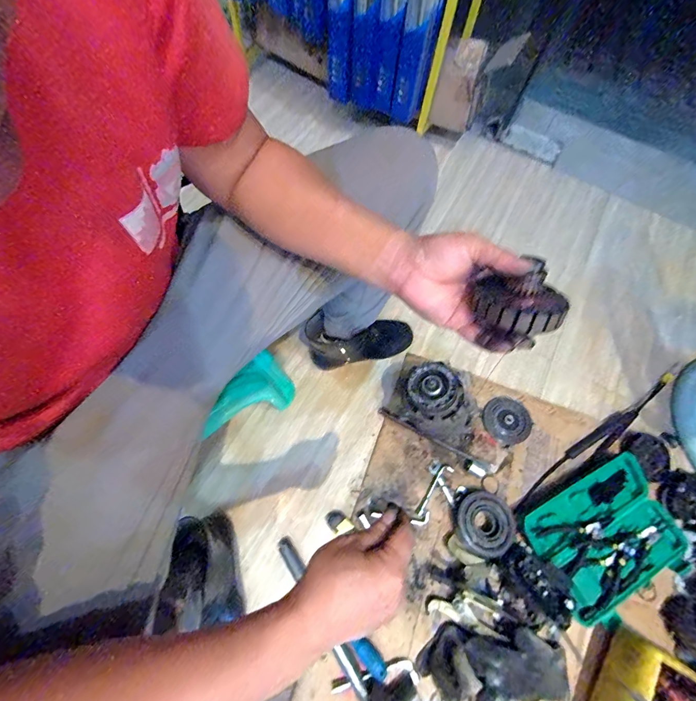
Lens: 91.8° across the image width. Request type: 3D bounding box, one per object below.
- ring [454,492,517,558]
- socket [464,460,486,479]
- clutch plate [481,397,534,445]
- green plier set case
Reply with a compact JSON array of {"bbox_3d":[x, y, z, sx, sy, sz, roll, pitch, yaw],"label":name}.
[{"bbox_3d":[0.265,0.338,0.658,0.114,0.041,0.108,1,68,-3],"label":"ring"},{"bbox_3d":[0.267,0.252,0.715,0.041,0.024,0.026,32,70,10],"label":"socket"},{"bbox_3d":[0.358,0.156,0.759,0.098,0.023,0.102,1,68,-3],"label":"clutch plate"},{"bbox_3d":[0.512,0.369,0.660,0.298,0.033,0.219,-23,71,-12],"label":"green plier set case"}]

